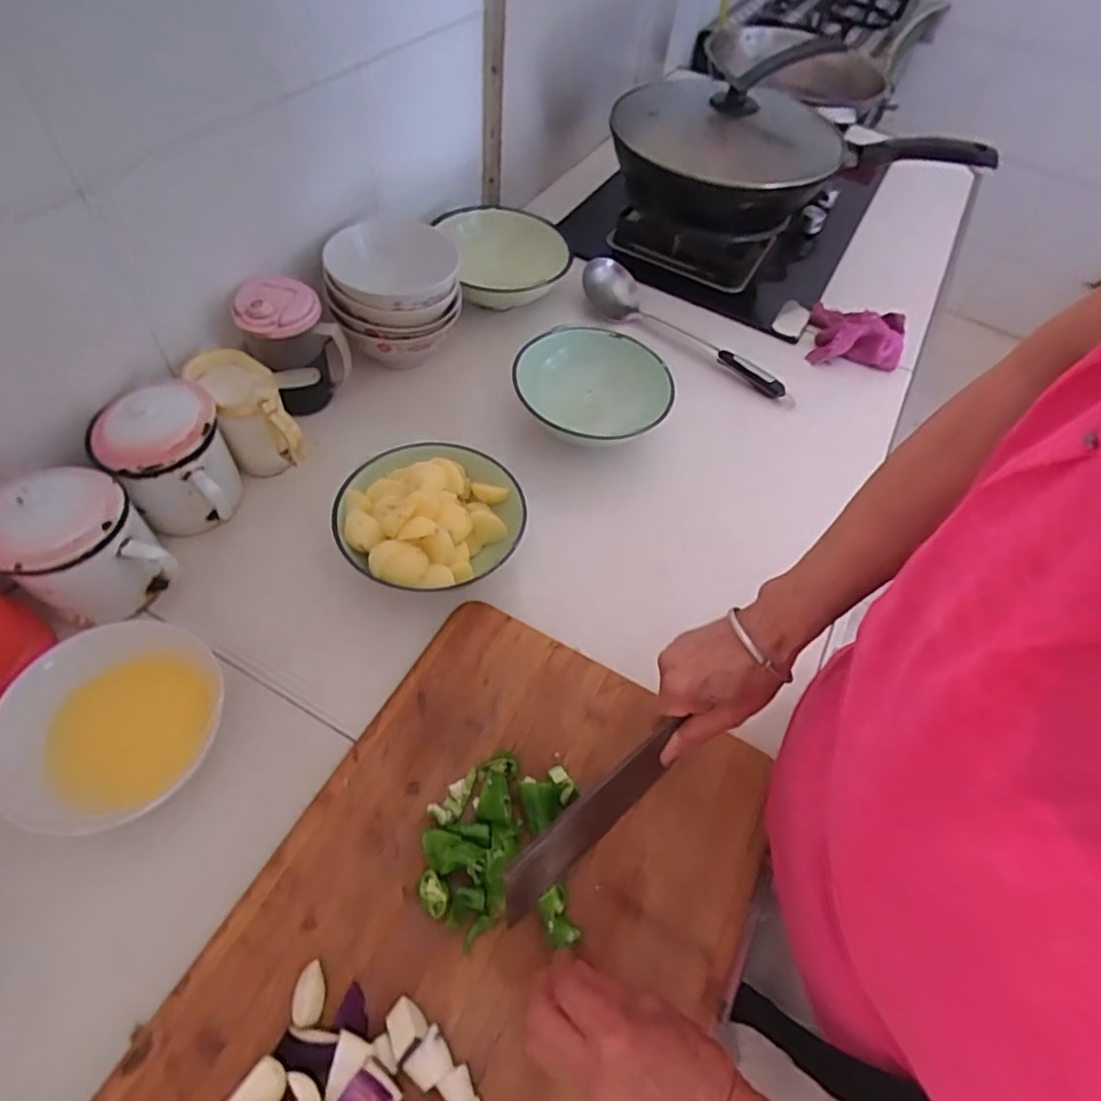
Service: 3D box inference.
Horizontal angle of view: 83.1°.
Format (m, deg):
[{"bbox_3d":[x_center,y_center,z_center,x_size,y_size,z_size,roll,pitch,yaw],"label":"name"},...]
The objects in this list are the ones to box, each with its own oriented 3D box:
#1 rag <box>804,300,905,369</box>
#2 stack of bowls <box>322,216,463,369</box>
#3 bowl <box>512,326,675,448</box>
[{"bbox_3d":[0.436,-0.310,0.881,0.123,0.038,0.116,15,56,3],"label":"rag"},{"bbox_3d":[-0.187,-0.319,0.754,0.150,0.115,0.177,0,56,-7],"label":"stack of bowls"},{"bbox_3d":[0.051,-0.180,0.728,0.179,0.063,0.170,3,55,-4],"label":"bowl"}]

